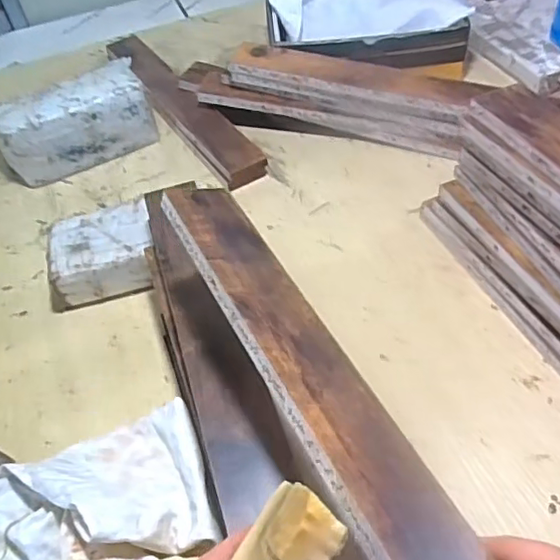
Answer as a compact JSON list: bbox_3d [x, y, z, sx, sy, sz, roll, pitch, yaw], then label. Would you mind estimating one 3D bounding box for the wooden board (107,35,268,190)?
[{"bbox_3d":[-0.170,-0.292,0.968,0.066,0.035,0.469,-28,51,-17],"label":"wooden board"}]

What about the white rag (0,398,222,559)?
[{"bbox_3d":[-0.161,0.201,0.517,0.189,0.051,0.223,33,60,30],"label":"white rag"}]

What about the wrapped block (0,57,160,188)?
[{"bbox_3d":[-0.300,-0.231,0.886,0.224,0.101,0.094,-28,51,-17],"label":"wrapped block"}]

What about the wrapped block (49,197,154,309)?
[{"bbox_3d":[-0.212,-0.029,0.726,0.128,0.064,0.106,-11,48,-3],"label":"wrapped block"}]

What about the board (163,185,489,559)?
[{"bbox_3d":[0.035,0.084,0.385,0.062,0.014,0.453,-11,49,-30],"label":"board"}]

